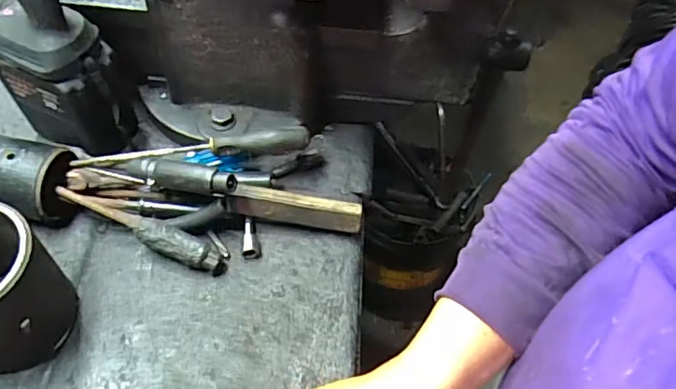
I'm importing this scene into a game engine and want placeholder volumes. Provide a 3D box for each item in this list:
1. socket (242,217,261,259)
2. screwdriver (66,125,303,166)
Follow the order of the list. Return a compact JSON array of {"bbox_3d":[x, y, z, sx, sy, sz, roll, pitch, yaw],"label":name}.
[{"bbox_3d":[-0.096,0.047,0.583,0.018,0.014,0.047,-5,76,-9],"label":"socket"},{"bbox_3d":[-0.156,-0.050,0.579,0.247,0.027,0.024,-7,55,-10],"label":"screwdriver"}]

